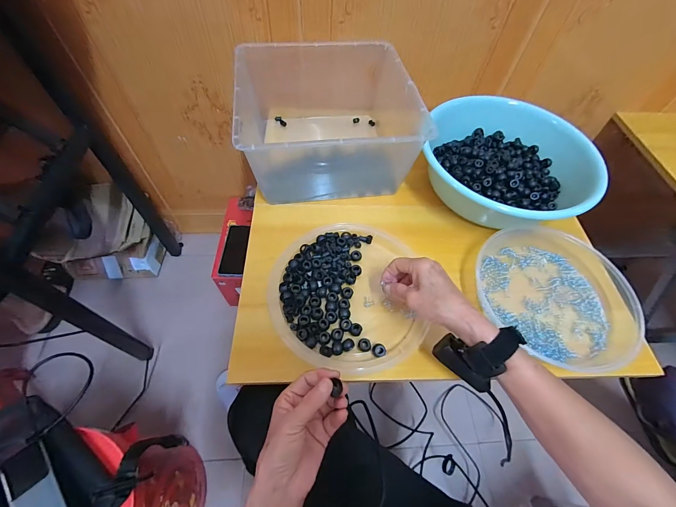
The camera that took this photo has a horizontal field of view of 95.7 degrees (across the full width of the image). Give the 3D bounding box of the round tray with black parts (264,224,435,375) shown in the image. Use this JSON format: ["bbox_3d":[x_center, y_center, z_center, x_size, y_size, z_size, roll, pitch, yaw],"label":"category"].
[{"bbox_3d":[0.008,0.050,0.450,0.207,0.016,0.227,2,58,-3],"label":"round tray with black parts"}]

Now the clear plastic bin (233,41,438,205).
[{"bbox_3d":[-0.030,-0.254,0.582,0.309,0.151,0.267,-4,58,-7],"label":"clear plastic bin"}]

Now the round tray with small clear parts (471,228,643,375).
[{"bbox_3d":[0.324,0.055,0.464,0.225,0.041,0.217,2,58,-3],"label":"round tray with small clear parts"}]

